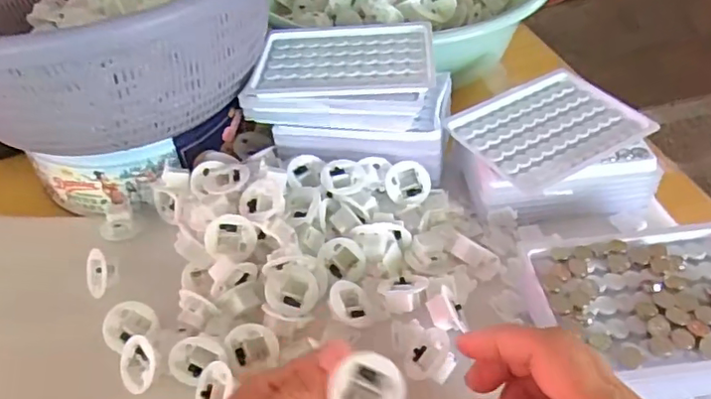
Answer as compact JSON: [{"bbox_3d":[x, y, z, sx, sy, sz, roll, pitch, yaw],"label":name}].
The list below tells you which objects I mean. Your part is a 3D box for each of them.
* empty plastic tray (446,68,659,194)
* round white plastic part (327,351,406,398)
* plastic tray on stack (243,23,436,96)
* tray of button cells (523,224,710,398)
[{"bbox_3d":[0.145,-0.057,0.432,0.129,0.006,0.094,-24,48,-18],"label":"empty plastic tray"},{"bbox_3d":[0.007,0.087,0.259,0.031,0.014,0.031,1,70,-3],"label":"round white plastic part"},{"bbox_3d":[-0.007,-0.108,0.432,0.130,0.011,0.095,1,45,6],"label":"plastic tray on stack"},{"bbox_3d":[0.171,0.060,0.325,0.133,0.010,0.102,-9,45,-4],"label":"tray of button cells"}]

